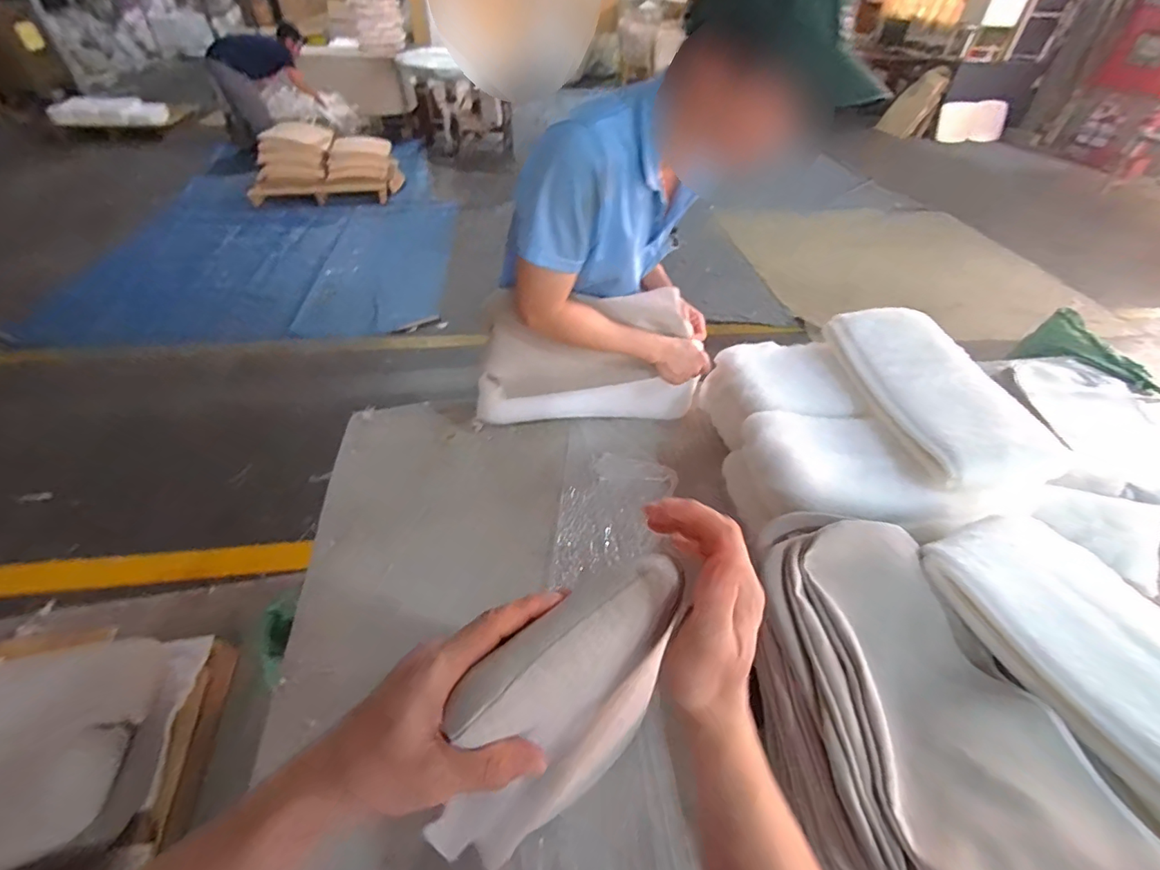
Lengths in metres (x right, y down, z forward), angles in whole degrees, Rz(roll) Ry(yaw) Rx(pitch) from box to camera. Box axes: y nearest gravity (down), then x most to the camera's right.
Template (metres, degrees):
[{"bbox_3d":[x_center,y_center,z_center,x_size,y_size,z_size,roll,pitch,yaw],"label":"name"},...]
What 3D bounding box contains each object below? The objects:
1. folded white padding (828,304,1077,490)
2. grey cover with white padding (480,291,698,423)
[{"bbox_3d":[0.650,-0.090,0.910,0.222,0.066,0.453,0,44,-3],"label":"folded white padding"},{"bbox_3d":[0.023,-0.134,1.007,0.439,0.281,0.131,3,44,0],"label":"grey cover with white padding"}]

